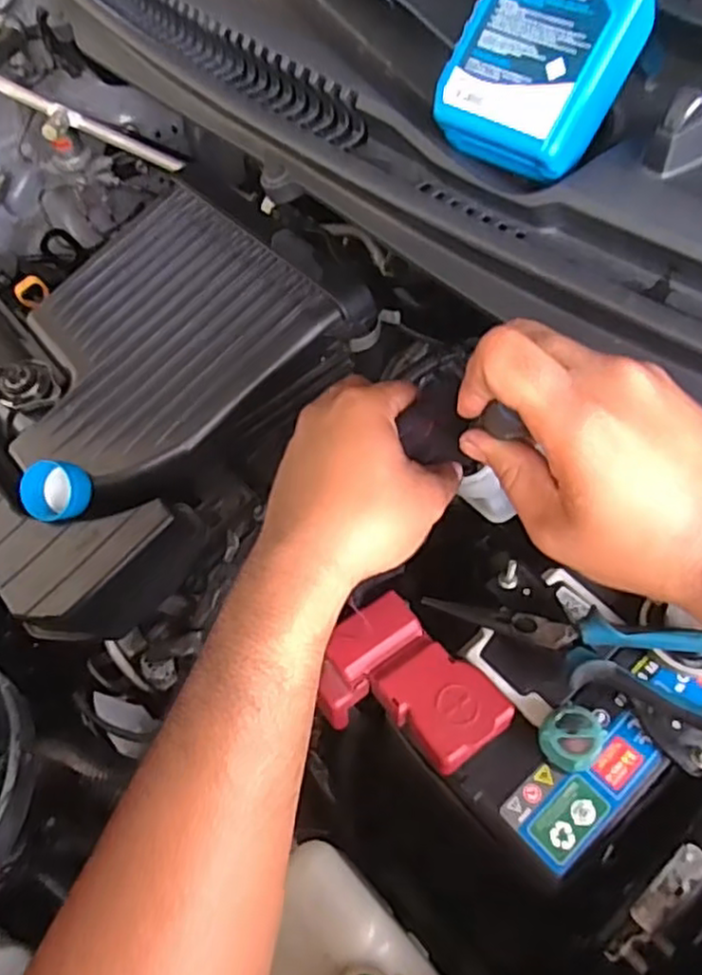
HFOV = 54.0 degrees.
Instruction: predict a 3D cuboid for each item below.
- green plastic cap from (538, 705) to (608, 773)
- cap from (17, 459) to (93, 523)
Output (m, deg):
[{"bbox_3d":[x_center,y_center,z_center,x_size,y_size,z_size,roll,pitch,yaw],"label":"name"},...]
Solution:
[{"bbox_3d":[0.120,0.133,0.368,0.034,0.018,0.030,-33,60,-17],"label":"green plastic cap"},{"bbox_3d":[-0.200,0.003,0.470,0.042,0.026,0.040,15,84,13],"label":"cap"}]

